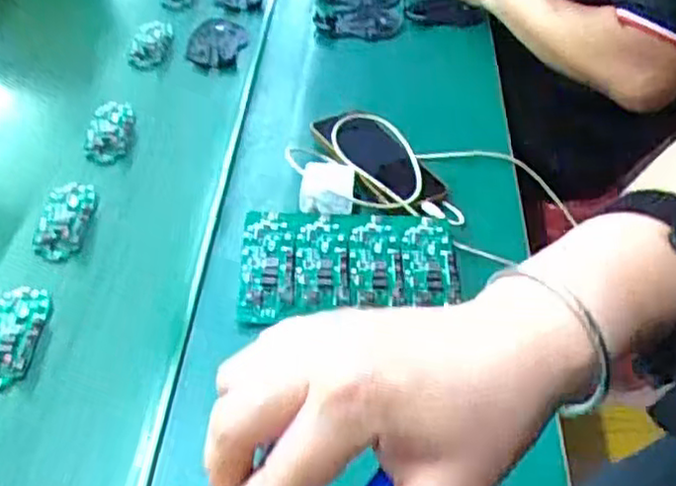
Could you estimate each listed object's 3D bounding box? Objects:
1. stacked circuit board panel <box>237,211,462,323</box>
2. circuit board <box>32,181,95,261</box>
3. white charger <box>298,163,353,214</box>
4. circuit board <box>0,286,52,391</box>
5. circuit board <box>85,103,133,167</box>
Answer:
[{"bbox_3d":[0.010,0.016,0.643,0.194,0.009,0.109,-1,54,-9],"label":"stacked circuit board panel"},{"bbox_3d":[-0.261,-0.022,0.678,0.045,0.010,0.093,0,46,-2],"label":"circuit board"},{"bbox_3d":[-0.010,-0.057,0.691,0.050,0.021,0.061,3,46,1],"label":"white charger"},{"bbox_3d":[-0.271,0.075,0.587,0.049,0.008,0.098,3,46,1],"label":"circuit board"},{"bbox_3d":[-0.246,-0.122,0.767,0.051,0.011,0.095,-3,46,-5],"label":"circuit board"}]

